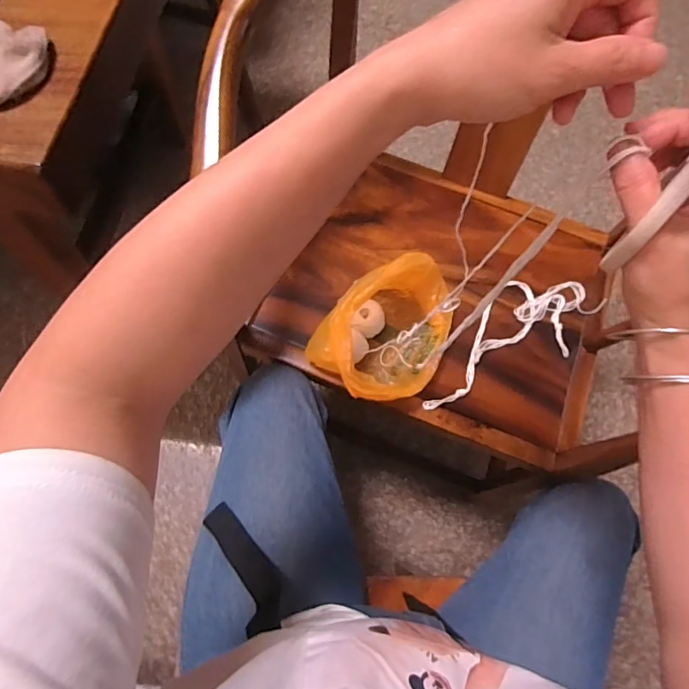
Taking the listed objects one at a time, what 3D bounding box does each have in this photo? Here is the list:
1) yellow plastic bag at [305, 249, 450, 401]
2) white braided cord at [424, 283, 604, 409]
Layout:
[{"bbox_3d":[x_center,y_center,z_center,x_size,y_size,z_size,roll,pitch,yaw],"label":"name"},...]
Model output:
[{"bbox_3d":[0.067,-0.018,0.654,0.151,0.117,0.202,41,71,12],"label":"yellow plastic bag"},{"bbox_3d":[0.251,0.006,0.721,0.130,0.018,0.308,39,70,12],"label":"white braided cord"}]

